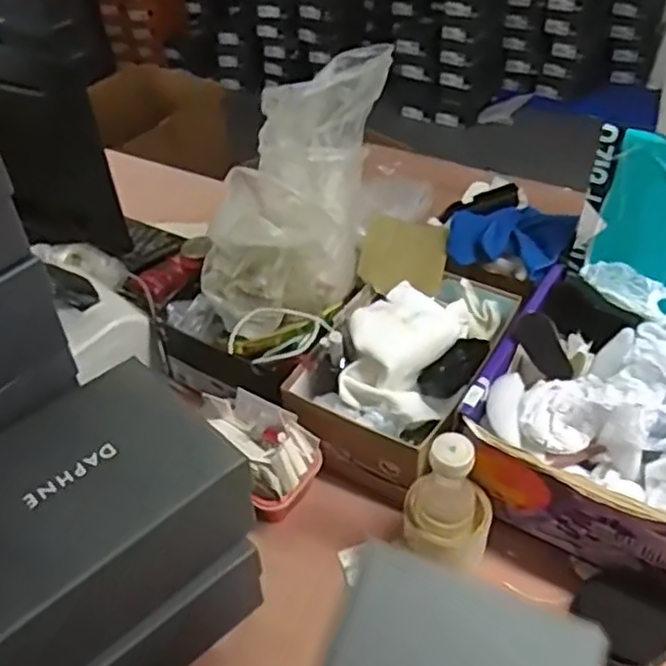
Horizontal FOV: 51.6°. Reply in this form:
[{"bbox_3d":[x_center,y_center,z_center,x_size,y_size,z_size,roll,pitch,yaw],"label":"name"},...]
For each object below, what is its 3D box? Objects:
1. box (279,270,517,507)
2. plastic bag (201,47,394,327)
[{"bbox_3d":[0.085,0.027,0.853,0.181,0.138,0.296,20,48,24],"label":"box"},{"bbox_3d":[-0.044,-0.185,0.891,0.176,0.159,0.379,21,90,24],"label":"plastic bag"}]

